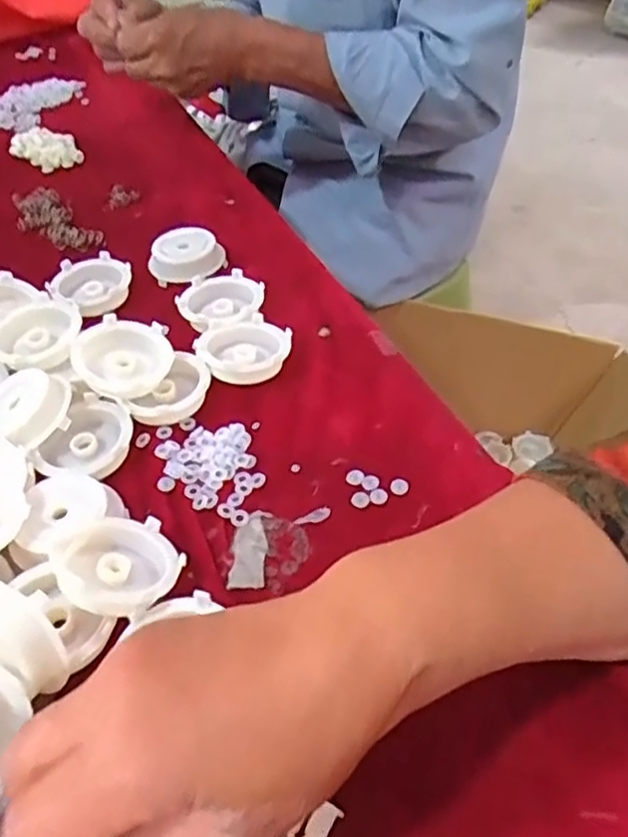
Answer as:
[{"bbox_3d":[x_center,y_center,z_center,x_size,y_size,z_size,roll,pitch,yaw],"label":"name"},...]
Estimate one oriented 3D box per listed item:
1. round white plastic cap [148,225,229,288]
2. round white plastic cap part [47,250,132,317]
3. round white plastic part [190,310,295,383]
[{"bbox_3d":[-0.098,-0.127,0.511,0.057,0.020,0.051,-10,45,-6],"label":"round white plastic cap"},{"bbox_3d":[-0.165,-0.101,0.496,0.066,0.017,0.055,27,53,27],"label":"round white plastic cap part"},{"bbox_3d":[-0.044,-0.046,0.433,0.057,0.019,0.056,-2,45,2],"label":"round white plastic part"}]

